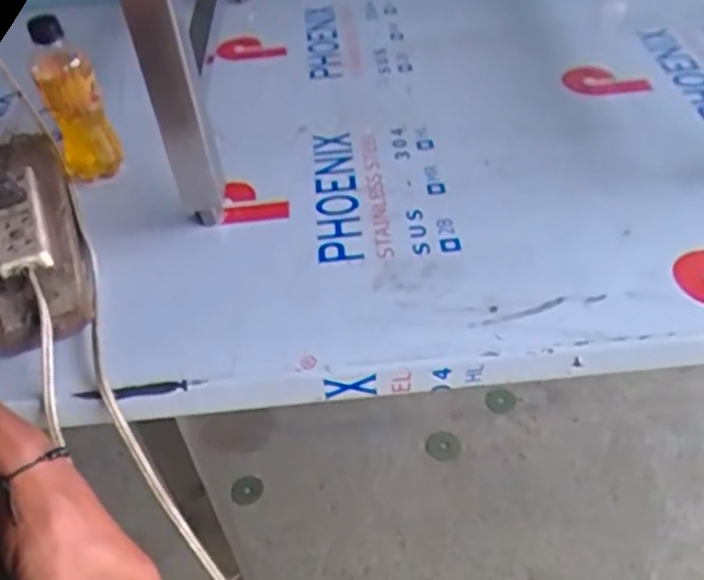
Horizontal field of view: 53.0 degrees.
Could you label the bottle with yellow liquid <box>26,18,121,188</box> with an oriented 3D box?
[{"bbox_3d":[-0.291,-0.193,0.735,0.061,0.172,0.056,-24,47,-17],"label":"bottle with yellow liquid"}]

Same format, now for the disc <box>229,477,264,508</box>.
[{"bbox_3d":[-0.215,0.411,1.444,0.061,0.009,0.065,-2,53,2],"label":"disc"}]

